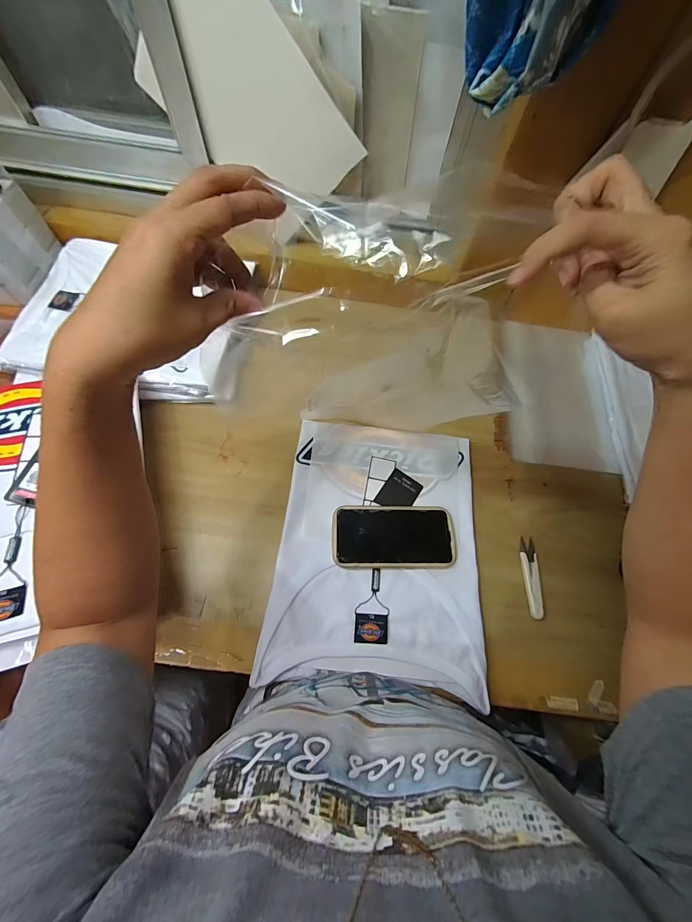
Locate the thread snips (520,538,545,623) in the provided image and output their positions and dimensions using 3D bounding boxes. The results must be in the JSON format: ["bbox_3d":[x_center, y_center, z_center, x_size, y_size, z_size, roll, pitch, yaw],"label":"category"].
[{"bbox_3d":[0.250,0.157,0.470,0.022,0.011,0.102,7,67,0],"label":"thread snips"}]

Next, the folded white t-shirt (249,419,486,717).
[{"bbox_3d":[0.045,0.107,0.466,0.257,0.028,0.327,7,67,0],"label":"folded white t-shirt"}]

